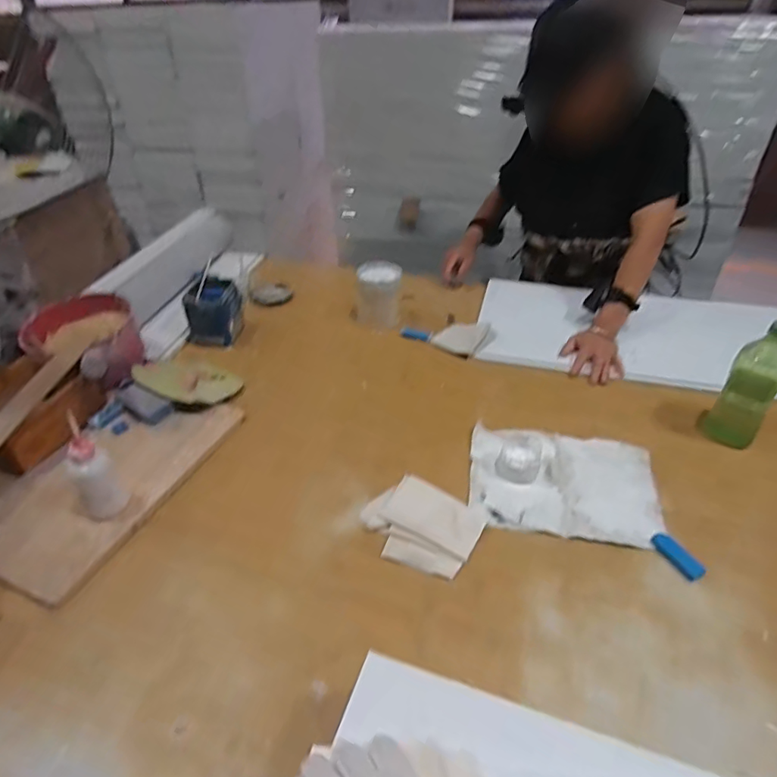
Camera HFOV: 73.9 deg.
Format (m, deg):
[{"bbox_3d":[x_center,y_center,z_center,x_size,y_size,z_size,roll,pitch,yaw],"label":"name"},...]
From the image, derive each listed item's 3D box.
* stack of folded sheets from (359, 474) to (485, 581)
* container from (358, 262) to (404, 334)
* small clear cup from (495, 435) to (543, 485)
[{"bbox_3d":[0.047,0.190,0.724,0.155,0.008,0.129,26,46,29],"label":"stack of folded sheets"},{"bbox_3d":[-0.019,-0.206,1.158,0.102,0.120,0.083,8,40,11],"label":"container"},{"bbox_3d":[0.207,0.109,0.814,0.063,0.035,0.071,16,42,20],"label":"small clear cup"}]

